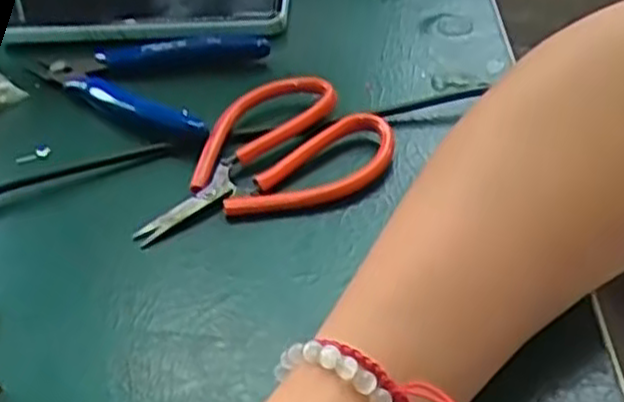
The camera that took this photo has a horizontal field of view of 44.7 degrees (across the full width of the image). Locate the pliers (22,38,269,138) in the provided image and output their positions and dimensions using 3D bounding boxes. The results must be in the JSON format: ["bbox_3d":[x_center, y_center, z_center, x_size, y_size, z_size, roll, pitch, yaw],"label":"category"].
[{"bbox_3d":[-0.091,-0.067,0.387,0.116,0.008,0.081,11,44,16],"label":"pliers"}]

